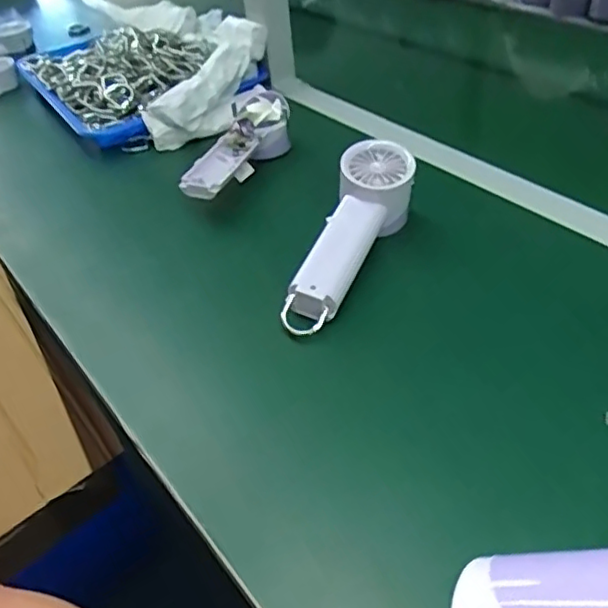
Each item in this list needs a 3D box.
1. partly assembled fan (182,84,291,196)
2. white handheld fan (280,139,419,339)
[{"bbox_3d":[-0.063,-0.157,0.628,0.064,0.048,0.173,7,44,15],"label":"partly assembled fan"},{"bbox_3d":[0.038,-0.051,0.509,0.060,0.057,0.194,18,63,21],"label":"white handheld fan"}]

